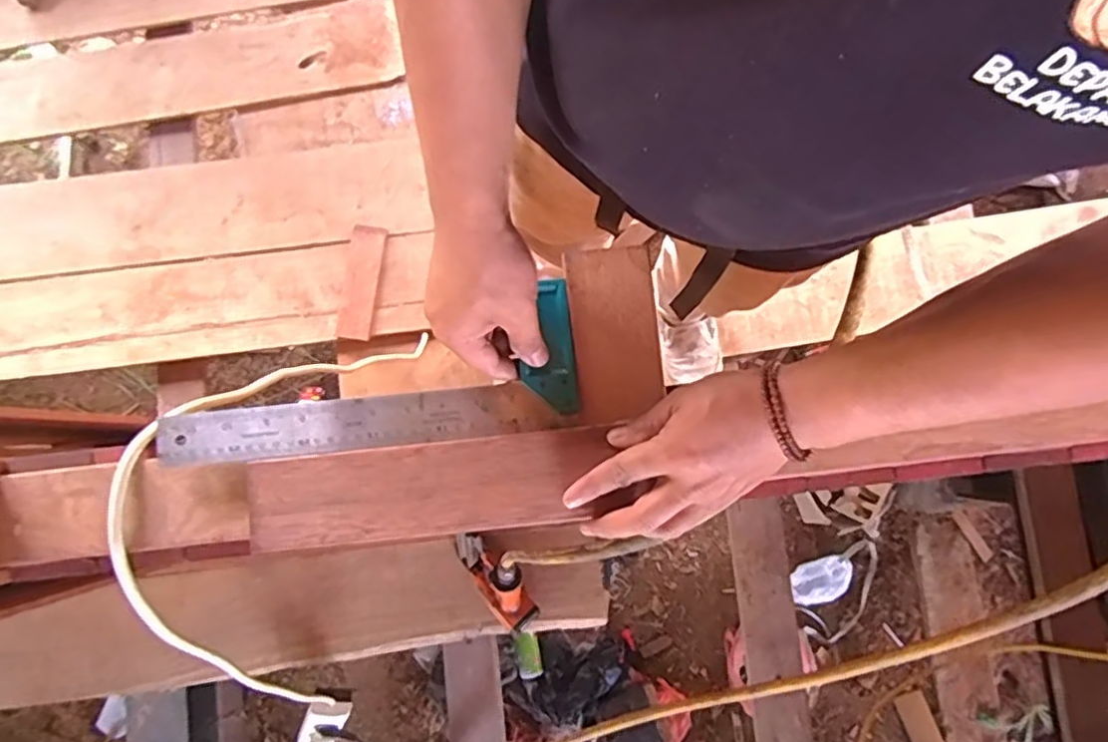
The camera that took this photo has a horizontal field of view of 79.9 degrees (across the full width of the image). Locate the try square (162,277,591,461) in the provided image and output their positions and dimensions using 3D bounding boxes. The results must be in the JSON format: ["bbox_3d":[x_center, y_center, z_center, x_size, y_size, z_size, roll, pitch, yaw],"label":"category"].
[{"bbox_3d":[-0.133,0.015,0.481,0.304,0.011,0.096,-11,78,-2],"label":"try square"}]

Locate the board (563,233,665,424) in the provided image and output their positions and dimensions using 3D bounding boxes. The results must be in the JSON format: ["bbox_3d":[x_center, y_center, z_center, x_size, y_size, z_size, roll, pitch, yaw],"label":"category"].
[{"bbox_3d":[0.047,-0.030,0.493,0.068,0.016,0.130,-4,83,0],"label":"board"}]

